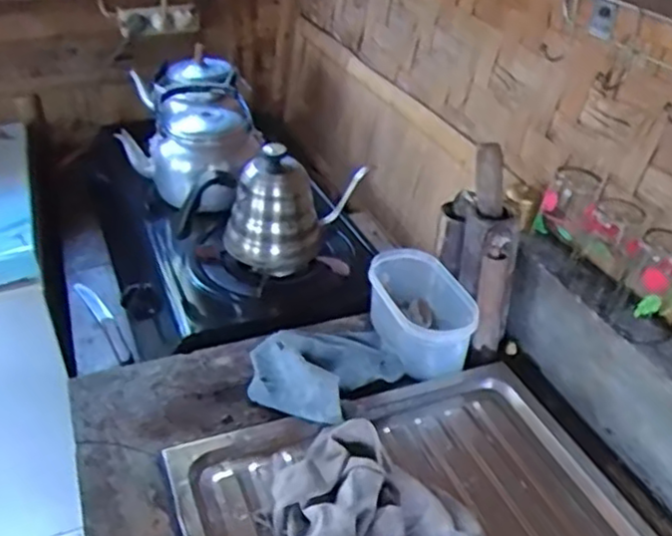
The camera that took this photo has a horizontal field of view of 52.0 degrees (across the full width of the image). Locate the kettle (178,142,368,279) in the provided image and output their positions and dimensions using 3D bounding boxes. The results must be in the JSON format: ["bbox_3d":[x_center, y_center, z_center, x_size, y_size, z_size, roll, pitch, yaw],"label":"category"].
[{"bbox_3d":[-0.096,-0.088,1.004,0.241,0.180,0.144,2,35,3],"label":"kettle"}]

